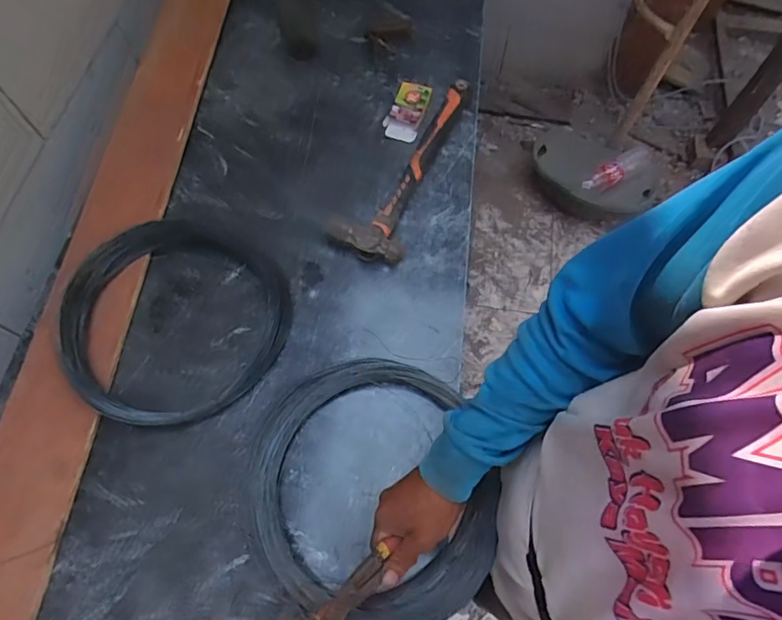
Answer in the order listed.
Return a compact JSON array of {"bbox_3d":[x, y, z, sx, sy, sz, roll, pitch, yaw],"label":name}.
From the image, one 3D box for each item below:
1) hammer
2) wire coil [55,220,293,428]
[{"bbox_3d":[0.017,-0.234,0.801,0.120,0.043,0.354,17,67,9],"label":"hammer"},{"bbox_3d":[-0.294,0.006,0.687,0.288,0.049,0.293,1,66,-1],"label":"wire coil"}]

